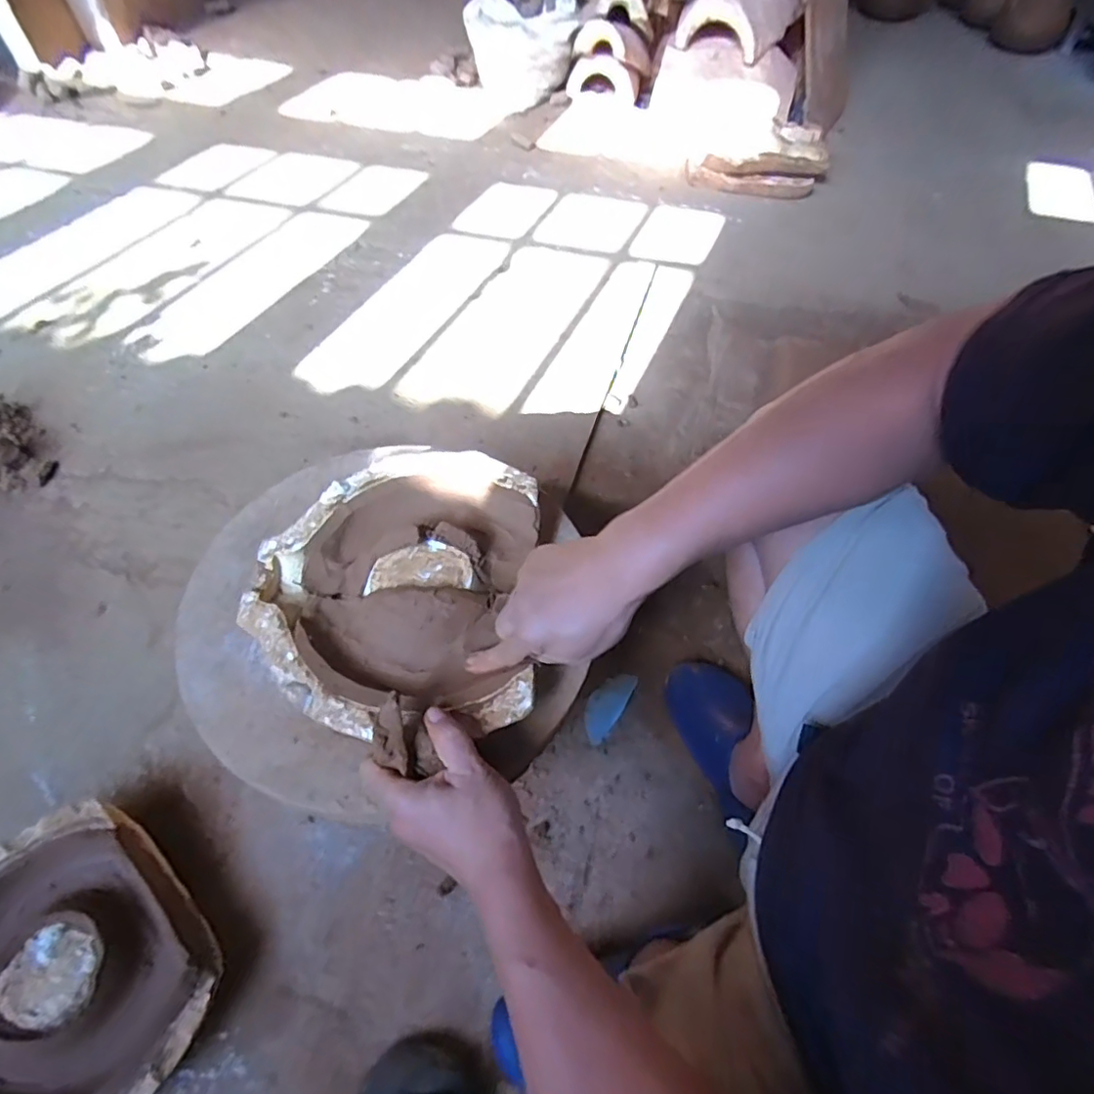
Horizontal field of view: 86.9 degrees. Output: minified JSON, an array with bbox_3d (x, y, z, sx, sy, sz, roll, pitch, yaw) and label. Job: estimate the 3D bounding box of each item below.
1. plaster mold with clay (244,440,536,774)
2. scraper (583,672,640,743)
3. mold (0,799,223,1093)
[{"bbox_3d":[-0.112,0.030,0.532,0.280,0.063,0.280,2,57,-4],"label":"plaster mold with clay"},{"bbox_3d":[0.088,0.229,0.839,0.055,0.009,0.124,8,39,28],"label":"scraper"},{"bbox_3d":[-0.503,0.454,0.586,0.283,0.083,0.261,1,55,-2],"label":"mold"}]

